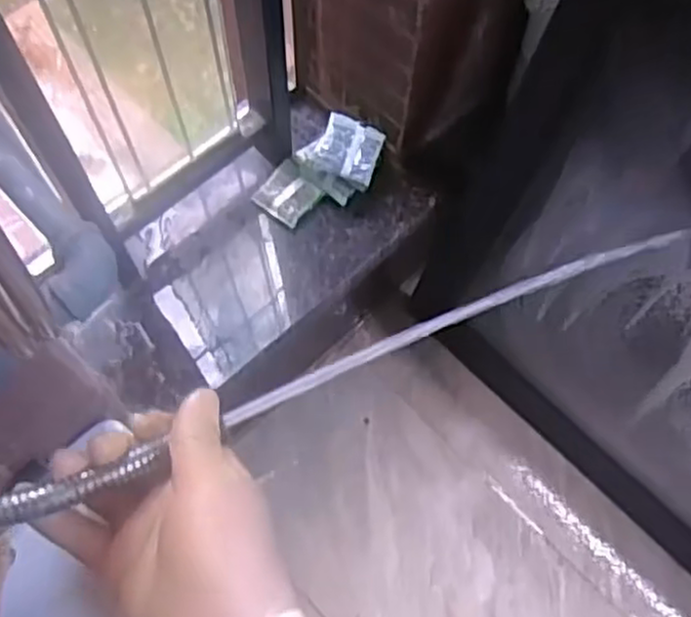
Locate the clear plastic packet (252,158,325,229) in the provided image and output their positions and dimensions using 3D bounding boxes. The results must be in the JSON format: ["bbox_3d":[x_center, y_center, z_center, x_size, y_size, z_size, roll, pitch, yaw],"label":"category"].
[{"bbox_3d":[-0.069,-0.139,0.903,0.066,0.016,0.068,40,72,13],"label":"clear plastic packet"}]

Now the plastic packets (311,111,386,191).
[{"bbox_3d":[0.006,-0.186,0.872,0.072,0.019,0.069,22,92,-14],"label":"plastic packets"}]

